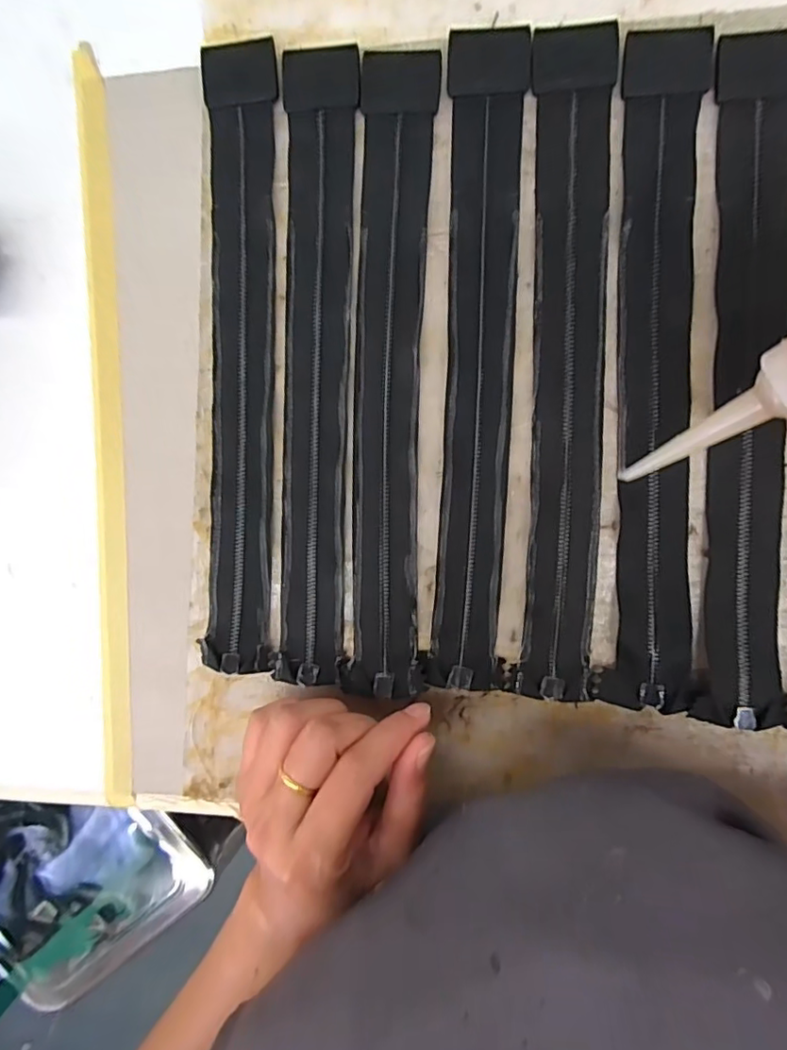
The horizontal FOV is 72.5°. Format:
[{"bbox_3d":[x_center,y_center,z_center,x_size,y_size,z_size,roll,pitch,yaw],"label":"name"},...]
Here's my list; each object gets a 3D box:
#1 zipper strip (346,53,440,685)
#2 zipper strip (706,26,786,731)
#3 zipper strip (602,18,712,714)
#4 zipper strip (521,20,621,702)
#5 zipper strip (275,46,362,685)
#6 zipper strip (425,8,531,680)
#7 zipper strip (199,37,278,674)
[{"bbox_3d":[0.000,-0.065,0.254,0.035,0.010,0.288,2,94,7],"label":"zipper strip"},{"bbox_3d":[0.157,-0.059,0.233,0.036,0.011,0.290,0,94,7],"label":"zipper strip"},{"bbox_3d":[0.117,-0.064,0.237,0.035,0.008,0.290,1,94,7],"label":"zipper strip"},{"bbox_3d":[0.080,-0.067,0.243,0.035,0.009,0.289,1,94,7],"label":"zipper strip"},{"bbox_3d":[-0.038,-0.069,0.258,0.033,0.009,0.288,2,94,7],"label":"zipper strip"},{"bbox_3d":[0.040,-0.070,0.249,0.033,0.009,0.288,2,94,7],"label":"zipper strip"},{"bbox_3d":[-0.076,-0.075,0.261,0.032,0.009,0.290,2,94,7],"label":"zipper strip"}]

